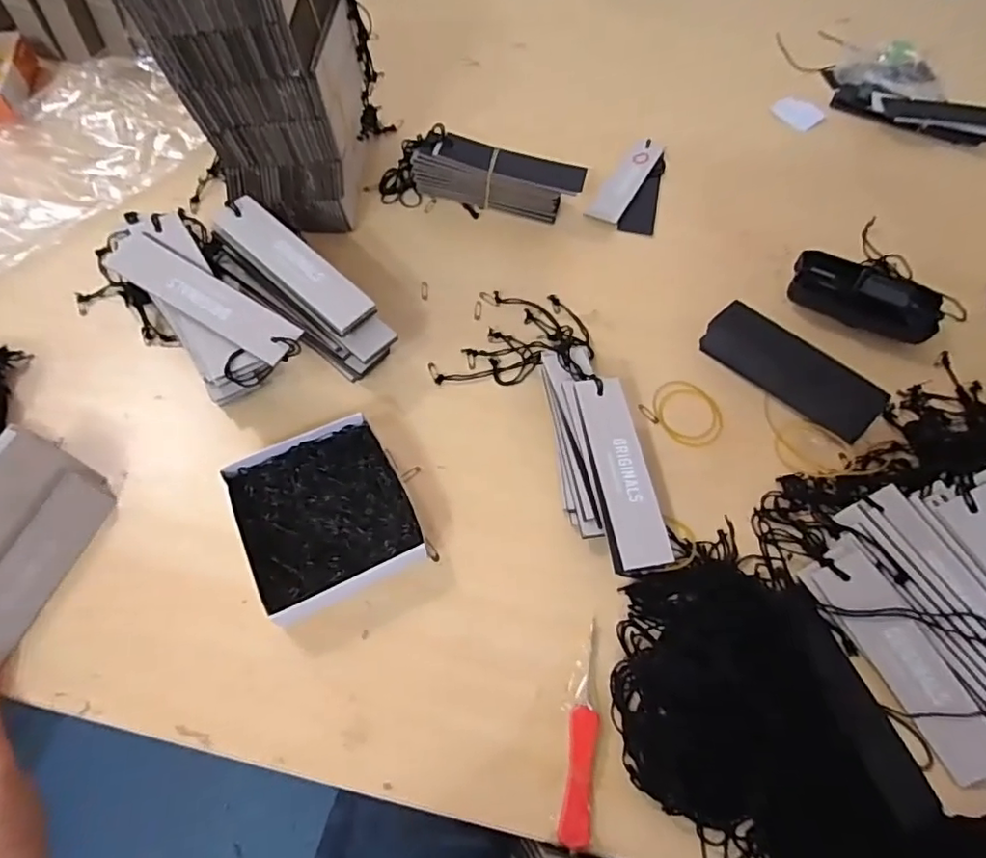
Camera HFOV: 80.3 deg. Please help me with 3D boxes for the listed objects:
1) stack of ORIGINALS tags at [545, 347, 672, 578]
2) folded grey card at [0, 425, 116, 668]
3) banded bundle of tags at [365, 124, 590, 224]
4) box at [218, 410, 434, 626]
[{"bbox_3d":[0.070,0.018,0.388,0.053,0.037,0.159,-6,62,-7],"label":"stack of ORIGINALS tags"},{"bbox_3d":[-0.290,0.070,0.342,0.066,0.035,0.132,19,62,7],"label":"folded grey card"},{"bbox_3d":[-0.012,-0.222,0.513,0.177,0.048,0.042,10,61,2],"label":"banded bundle of tags"},{"bbox_3d":[-0.105,0.055,0.366,0.096,0.027,0.111,-23,65,-16],"label":"box"}]

